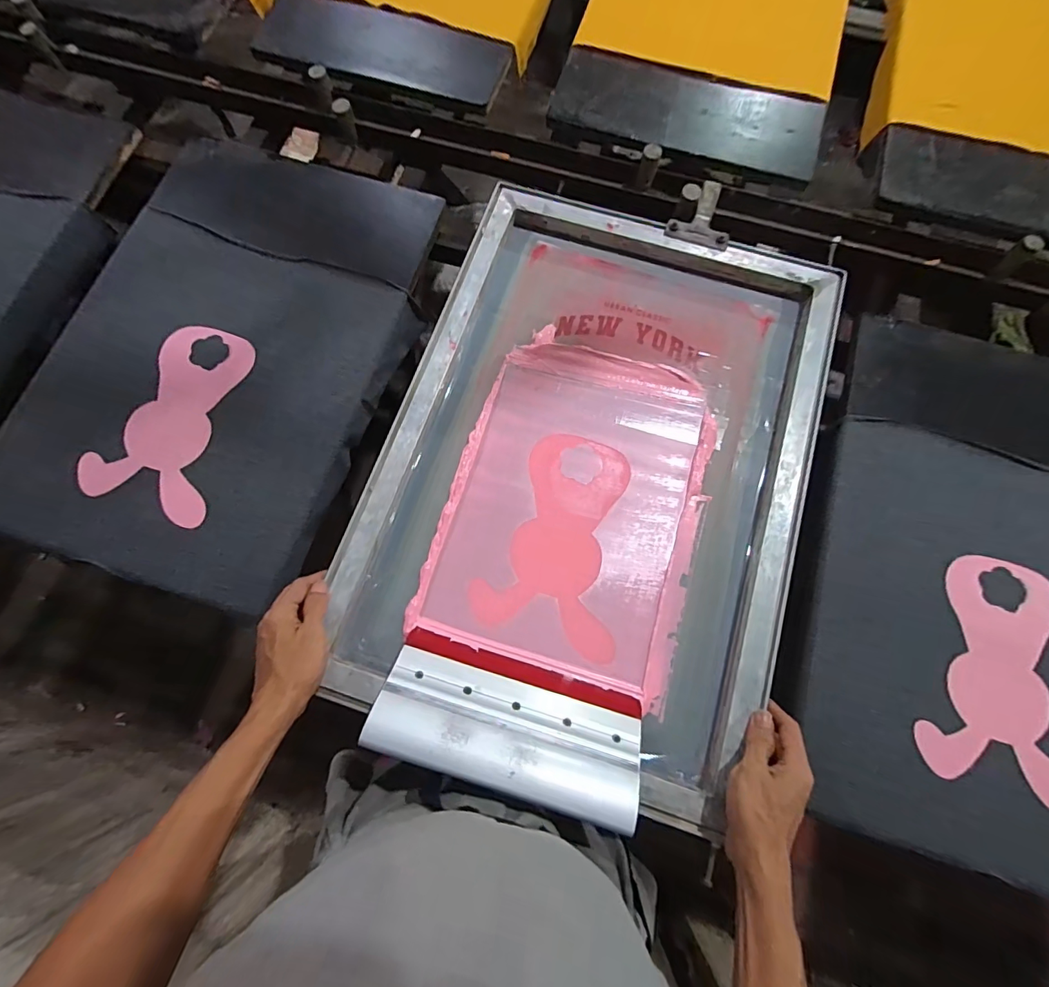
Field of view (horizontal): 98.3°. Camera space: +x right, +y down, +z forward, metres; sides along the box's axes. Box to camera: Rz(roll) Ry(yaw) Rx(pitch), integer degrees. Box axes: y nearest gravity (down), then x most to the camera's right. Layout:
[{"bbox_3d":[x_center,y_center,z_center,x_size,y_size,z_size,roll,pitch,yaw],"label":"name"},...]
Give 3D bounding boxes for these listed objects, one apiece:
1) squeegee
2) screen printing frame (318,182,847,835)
[{"bbox_3d":[-0.015,0.223,0.439,0.246,0.033,0.118,17,40,3],"label":"squeegee"},{"bbox_3d":[0.081,-0.038,0.532,0.460,0.035,0.657,18,76,4],"label":"screen printing frame"}]

